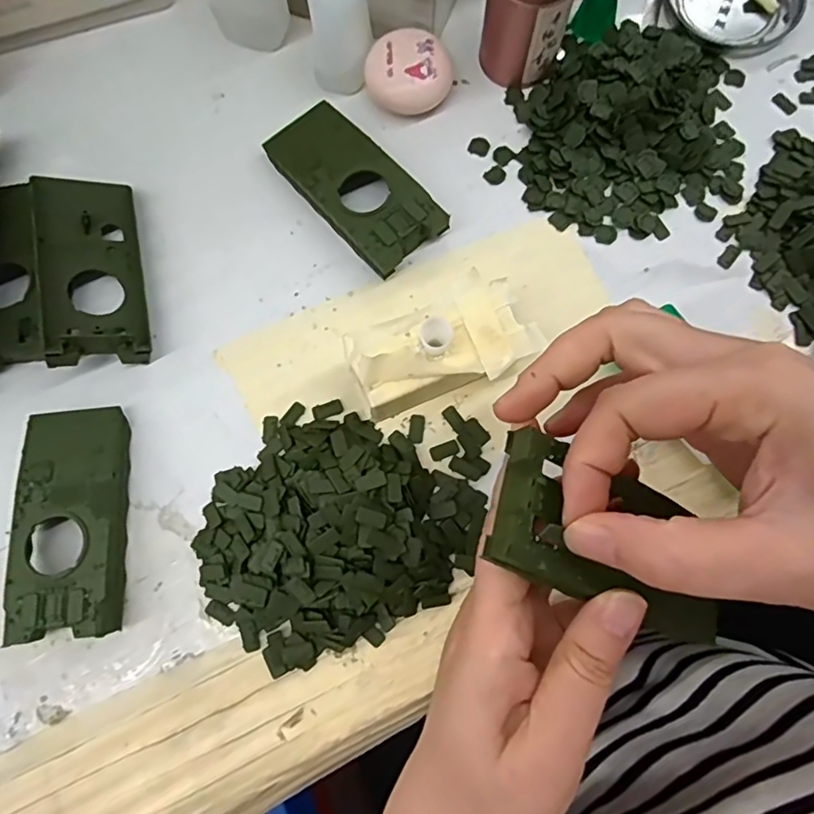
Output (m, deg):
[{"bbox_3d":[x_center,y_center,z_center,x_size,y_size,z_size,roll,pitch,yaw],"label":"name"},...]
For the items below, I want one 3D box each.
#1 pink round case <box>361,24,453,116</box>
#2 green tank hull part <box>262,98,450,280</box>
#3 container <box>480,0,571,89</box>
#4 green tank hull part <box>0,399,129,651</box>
[{"bbox_3d":[0.001,-0.187,0.319,0.047,0.024,0.042,1,76,1],"label":"pink round case"},{"bbox_3d":[-0.029,-0.120,0.305,0.047,0.021,0.104,-40,79,-8],"label":"green tank hull part"},{"bbox_3d":[0.064,-0.213,0.302,0.042,0.064,0.040,0,76,1],"label":"container"},{"bbox_3d":[-0.158,0.053,0.267,0.046,0.020,0.102,-6,76,-1],"label":"green tank hull part"}]

